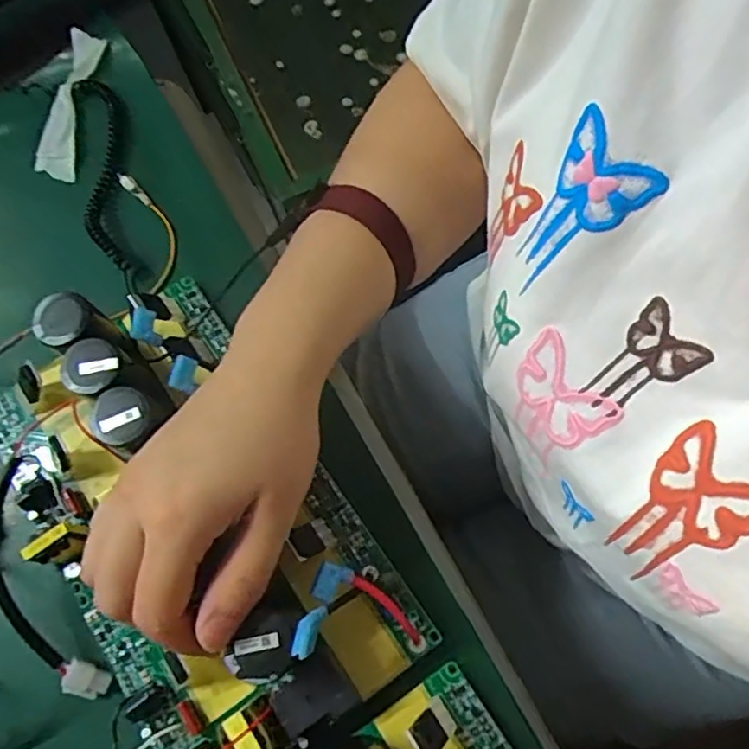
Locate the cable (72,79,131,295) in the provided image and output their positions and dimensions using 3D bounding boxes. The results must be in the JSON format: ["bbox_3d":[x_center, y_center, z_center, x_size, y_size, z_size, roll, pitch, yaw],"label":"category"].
[{"bbox_3d":[-0.168,-0.132,0.401,0.028,0.026,0.154,-17,71,-2],"label":"cable"}]

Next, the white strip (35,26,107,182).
[{"bbox_3d":[-0.206,-0.181,0.425,0.034,0.019,0.105,7,72,5],"label":"white strip"}]

